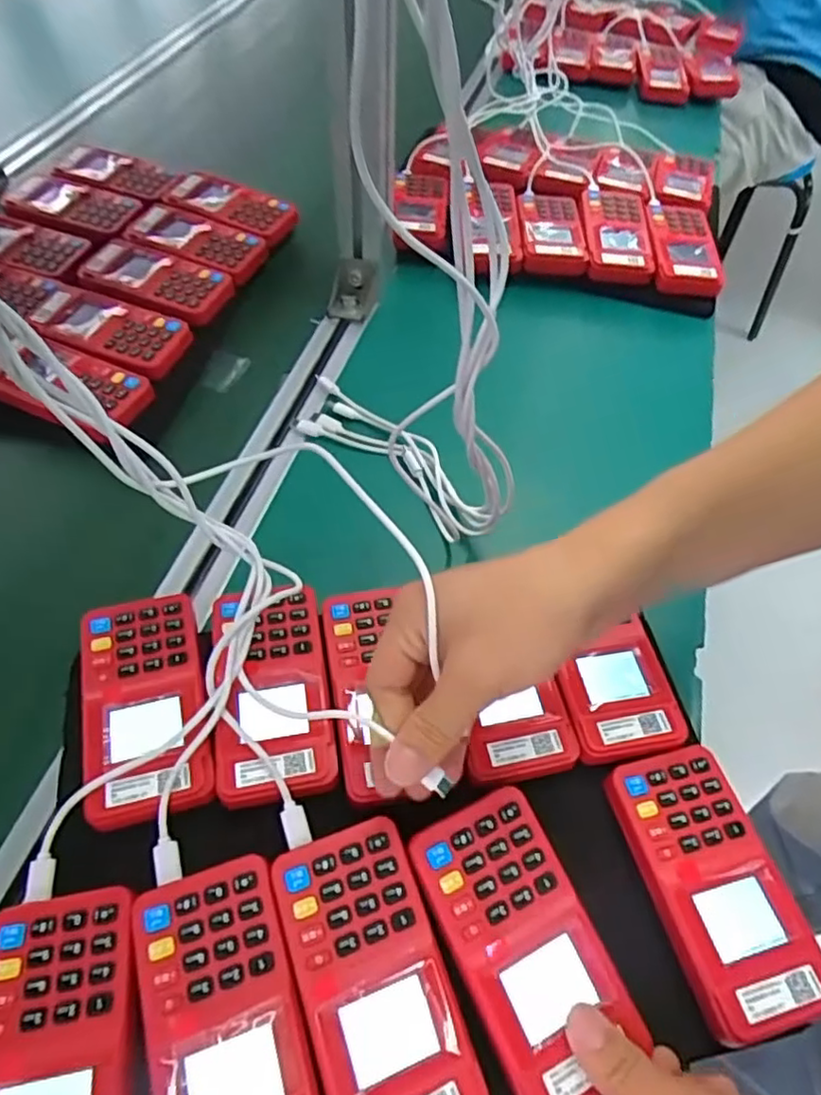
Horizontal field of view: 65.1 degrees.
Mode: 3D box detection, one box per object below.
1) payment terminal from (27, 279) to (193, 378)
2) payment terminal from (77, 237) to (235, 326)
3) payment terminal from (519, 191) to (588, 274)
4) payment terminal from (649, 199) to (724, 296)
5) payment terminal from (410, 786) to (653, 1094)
[{"bbox_3d":[-0.238,-0.174,0.507,0.119,0.019,0.059,19,54,9],"label":"payment terminal"},{"bbox_3d":[-0.215,-0.225,0.544,0.113,0.025,0.066,17,54,8],"label":"payment terminal"},{"bbox_3d":[0.136,-0.310,0.631,0.059,0.023,0.118,3,53,-2],"label":"payment terminal"},{"bbox_3d":[0.265,-0.294,0.628,0.061,0.025,0.131,6,53,0],"label":"payment terminal"},{"bbox_3d":[0.049,0.172,0.284,0.059,0.023,0.114,-21,58,-19],"label":"payment terminal"}]

